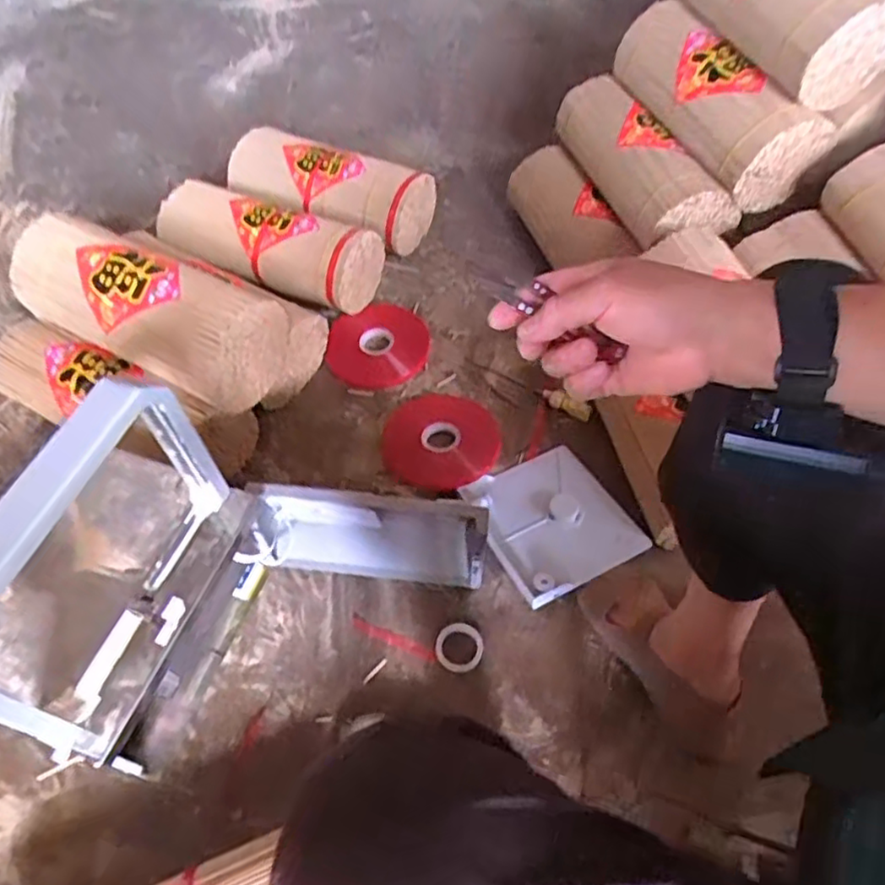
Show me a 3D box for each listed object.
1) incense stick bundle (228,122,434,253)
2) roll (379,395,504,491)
[{"bbox_3d":[-0.189,-0.419,1.061,0.334,0.103,0.134,18,58,12],"label":"incense stick bundle"},{"bbox_3d":[0.004,-0.007,0.876,0.142,0.031,0.151,-1,56,1],"label":"roll"}]

